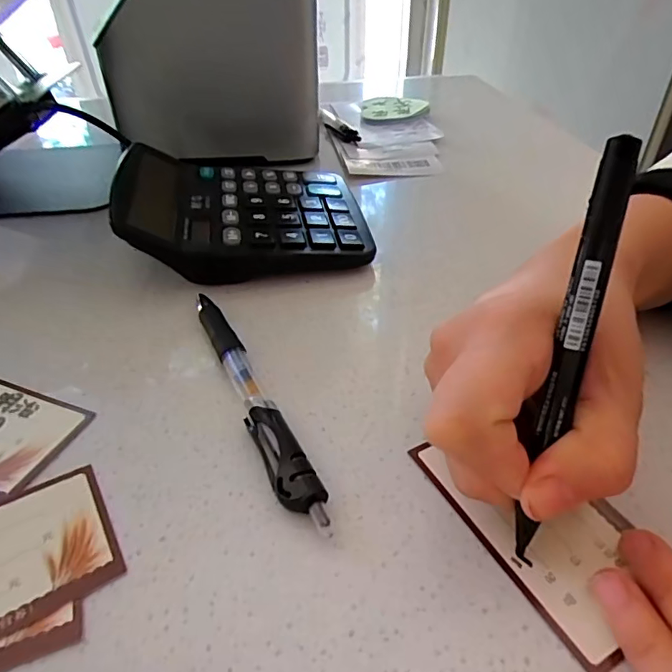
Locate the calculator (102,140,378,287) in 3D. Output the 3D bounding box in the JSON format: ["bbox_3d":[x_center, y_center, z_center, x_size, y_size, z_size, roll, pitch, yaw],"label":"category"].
[{"bbox_3d":[-0.055,-0.079,0.315,0.142,0.043,0.117,-7,41,-7],"label":"calculator"}]

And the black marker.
[{"bbox_3d":[0.068,0.008,0.155,0.012,0.127,0.012,13,15,16],"label":"black marker"}]

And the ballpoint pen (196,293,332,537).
[{"bbox_3d":[-0.036,0.025,0.218,0.014,0.012,0.138,-18,43,-19],"label":"ballpoint pen"}]

